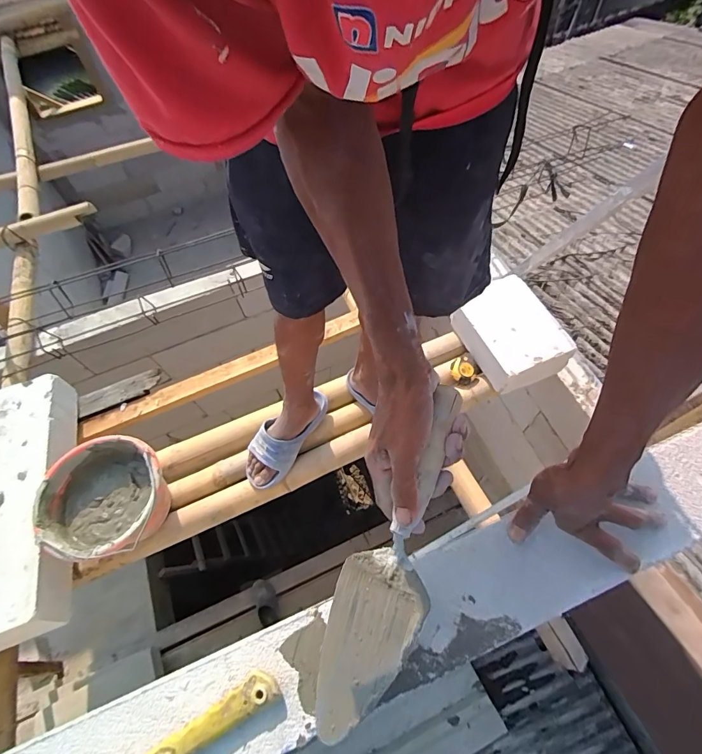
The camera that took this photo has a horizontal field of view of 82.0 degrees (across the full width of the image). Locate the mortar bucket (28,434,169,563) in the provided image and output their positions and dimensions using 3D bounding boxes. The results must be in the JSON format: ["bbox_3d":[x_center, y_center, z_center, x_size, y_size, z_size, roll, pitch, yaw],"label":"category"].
[{"bbox_3d":[-0.504,0.270,0.876,0.224,0.164,0.230,-2,61,3],"label":"mortar bucket"}]

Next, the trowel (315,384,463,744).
[{"bbox_3d":[0.042,0.159,0.369,0.078,0.048,0.306,20,88,14],"label":"trowel"}]

